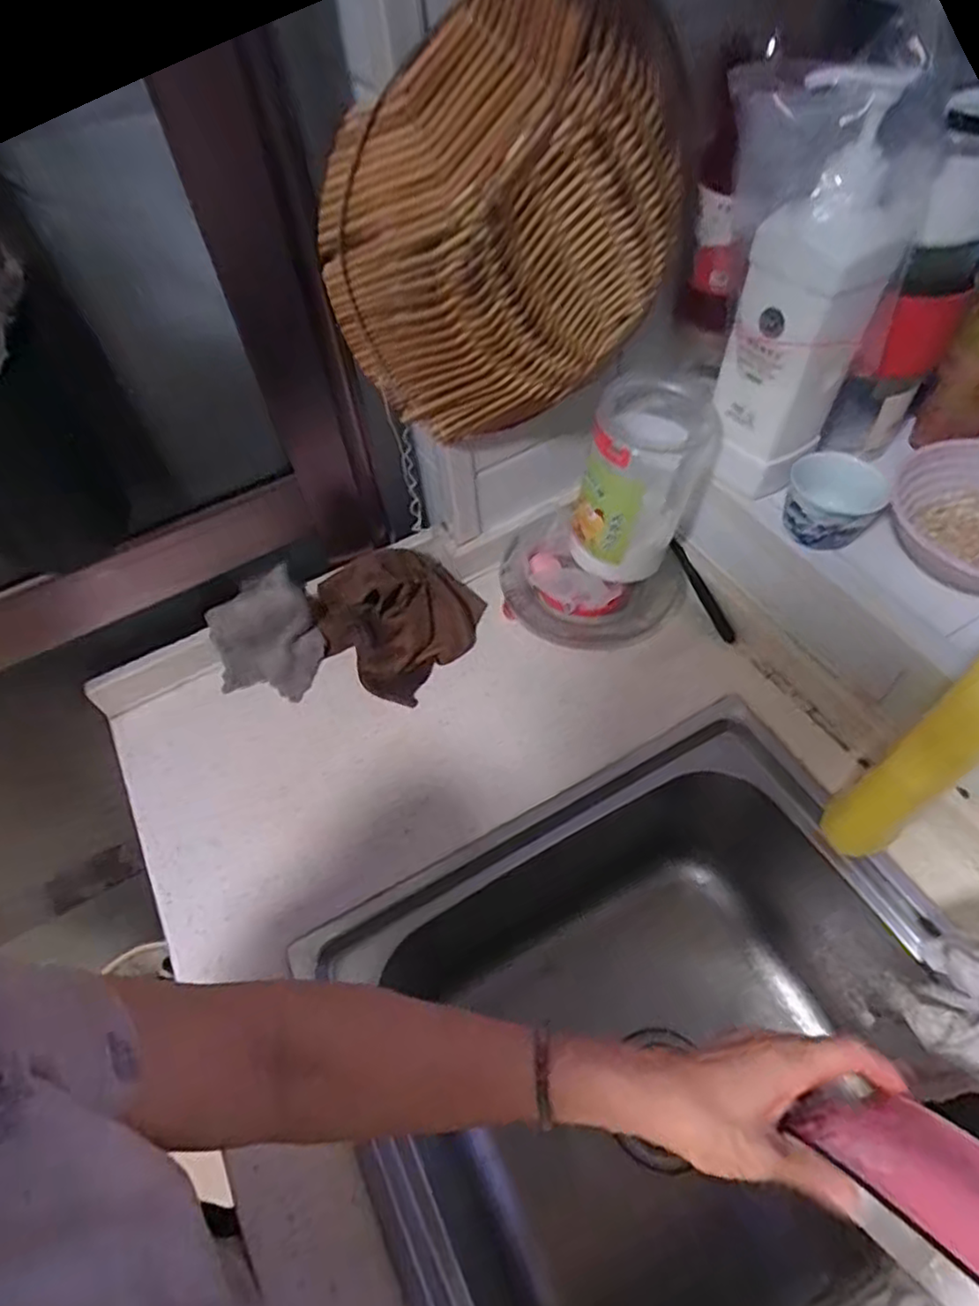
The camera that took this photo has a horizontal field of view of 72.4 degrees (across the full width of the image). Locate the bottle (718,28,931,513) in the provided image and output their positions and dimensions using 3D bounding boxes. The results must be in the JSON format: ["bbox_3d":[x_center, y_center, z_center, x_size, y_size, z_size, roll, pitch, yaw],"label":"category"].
[{"bbox_3d":[0.245,-0.262,0.510,0.085,0.274,0.078,-35,59,-19],"label":"bottle"}]

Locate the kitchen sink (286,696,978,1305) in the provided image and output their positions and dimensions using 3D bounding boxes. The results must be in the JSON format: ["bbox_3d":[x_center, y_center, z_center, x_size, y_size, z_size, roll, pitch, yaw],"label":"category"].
[{"bbox_3d":[0.192,0.423,0.516,0.449,0.263,0.612,-25,56,-13],"label":"kitchen sink"}]

